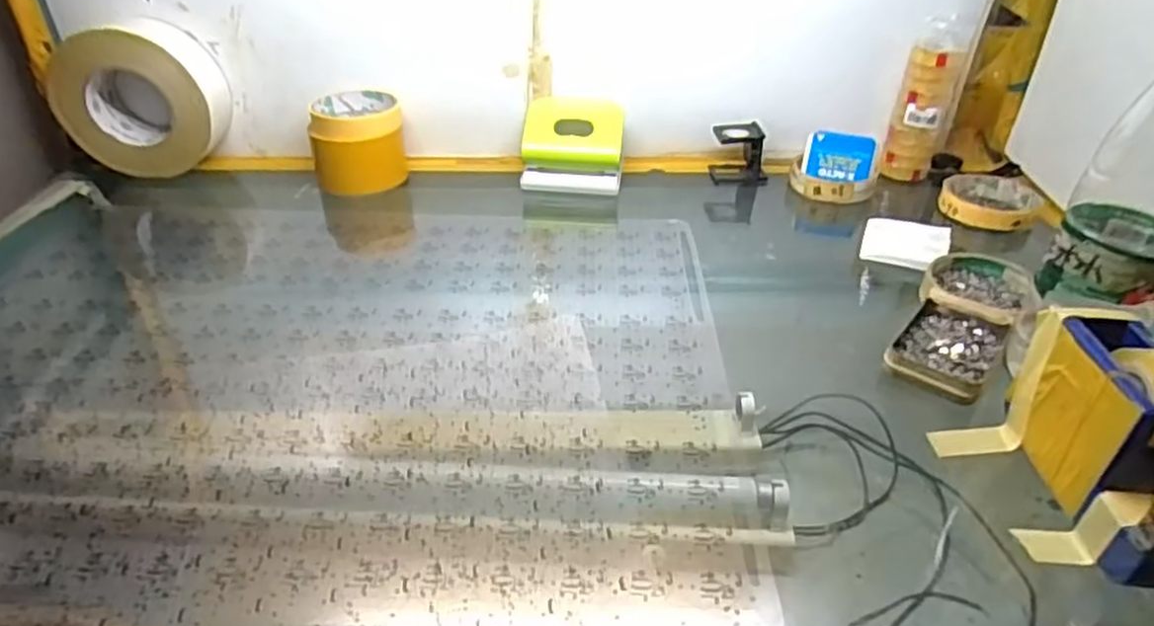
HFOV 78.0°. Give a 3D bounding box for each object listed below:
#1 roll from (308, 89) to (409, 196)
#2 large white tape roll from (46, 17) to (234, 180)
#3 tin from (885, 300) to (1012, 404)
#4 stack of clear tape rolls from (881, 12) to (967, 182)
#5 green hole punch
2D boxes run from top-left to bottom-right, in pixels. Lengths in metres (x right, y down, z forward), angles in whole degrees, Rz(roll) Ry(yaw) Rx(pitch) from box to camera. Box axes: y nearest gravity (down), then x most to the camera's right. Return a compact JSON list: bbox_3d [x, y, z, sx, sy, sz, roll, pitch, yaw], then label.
[{"bbox_3d":[-0.216,-0.172,0.711,0.084,0.078,0.084,-7,34,-12],"label":"roll"},{"bbox_3d":[-0.424,-0.208,0.696,0.141,0.129,0.062,1,33,0],"label":"large white tape roll"},{"bbox_3d":[0.254,0.024,0.490,0.059,0.014,0.094,24,40,31],"label":"tin"},{"bbox_3d":[0.351,-0.213,0.723,0.050,0.147,0.050,15,36,21],"label":"stack of clear tape rolls"},{"bbox_3d":[-0.003,-0.169,0.715,0.100,0.076,0.059,4,33,5],"label":"green hole punch"}]

